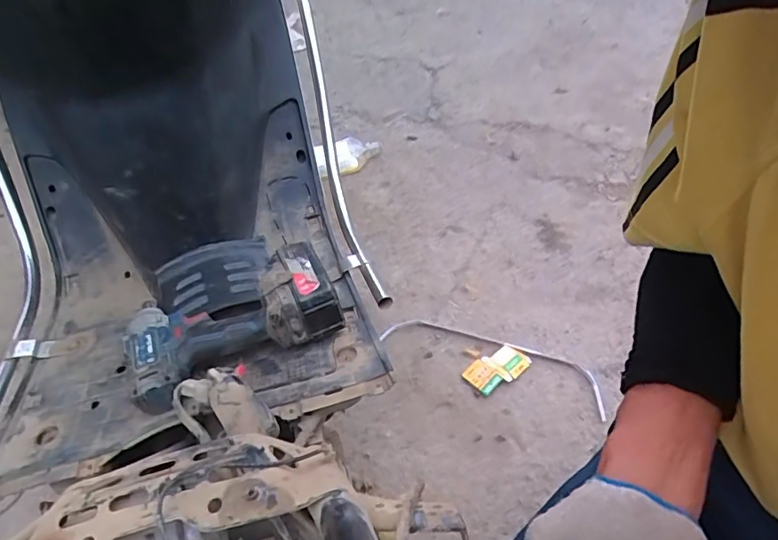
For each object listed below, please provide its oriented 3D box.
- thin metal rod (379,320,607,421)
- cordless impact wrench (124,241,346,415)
[{"bbox_3d":[0.191,0.156,0.970,0.412,0.010,0.094,14,49,22],"label":"thin metal rod"},{"bbox_3d":[-0.180,0.064,0.622,0.234,0.079,0.115,-23,46,-13],"label":"cordless impact wrench"}]

